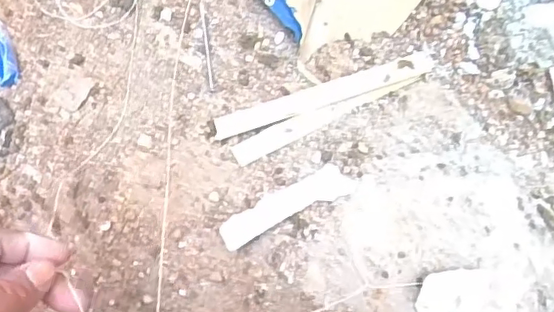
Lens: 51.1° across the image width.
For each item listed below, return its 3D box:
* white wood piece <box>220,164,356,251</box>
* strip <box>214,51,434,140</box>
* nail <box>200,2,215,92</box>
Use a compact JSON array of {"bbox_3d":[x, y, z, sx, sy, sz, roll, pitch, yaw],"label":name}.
[{"bbox_3d":[0.007,0.038,0.450,0.107,0.015,0.026,-26,87,-4],"label":"white wood piece"},{"bbox_3d":[0.039,-0.049,0.463,0.181,0.010,0.018,-18,86,-4],"label":"strip"},{"bbox_3d":[-0.056,-0.088,0.464,0.004,0.004,0.074,-6,86,-3],"label":"nail"}]

